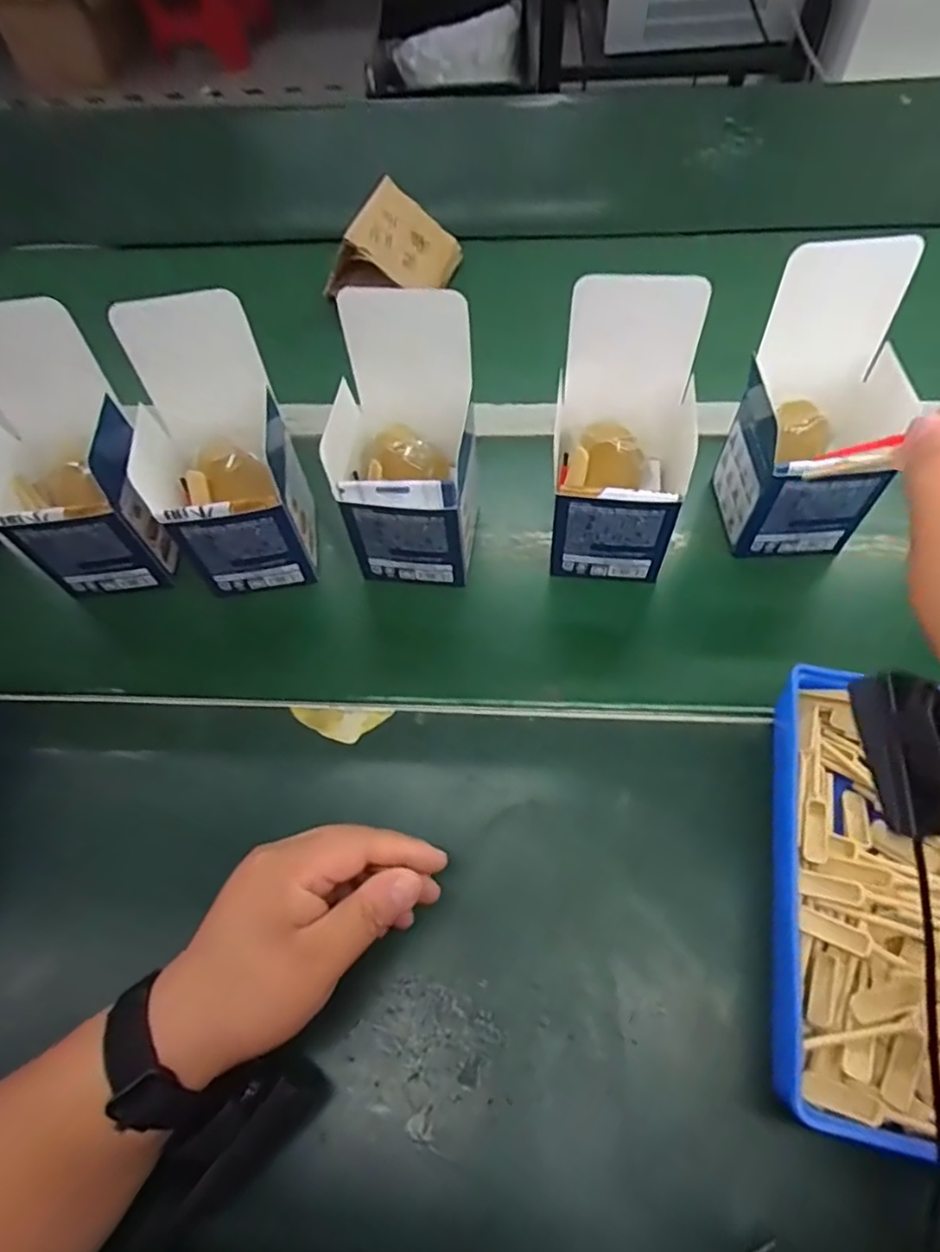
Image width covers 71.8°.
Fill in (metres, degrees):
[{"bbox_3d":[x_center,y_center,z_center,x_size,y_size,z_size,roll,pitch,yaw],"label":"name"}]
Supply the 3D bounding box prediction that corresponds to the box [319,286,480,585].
[{"bbox_3d":[-0.044,-0.121,0.448,0.097,0.167,0.106,1,60,4],"label":"box"}]

